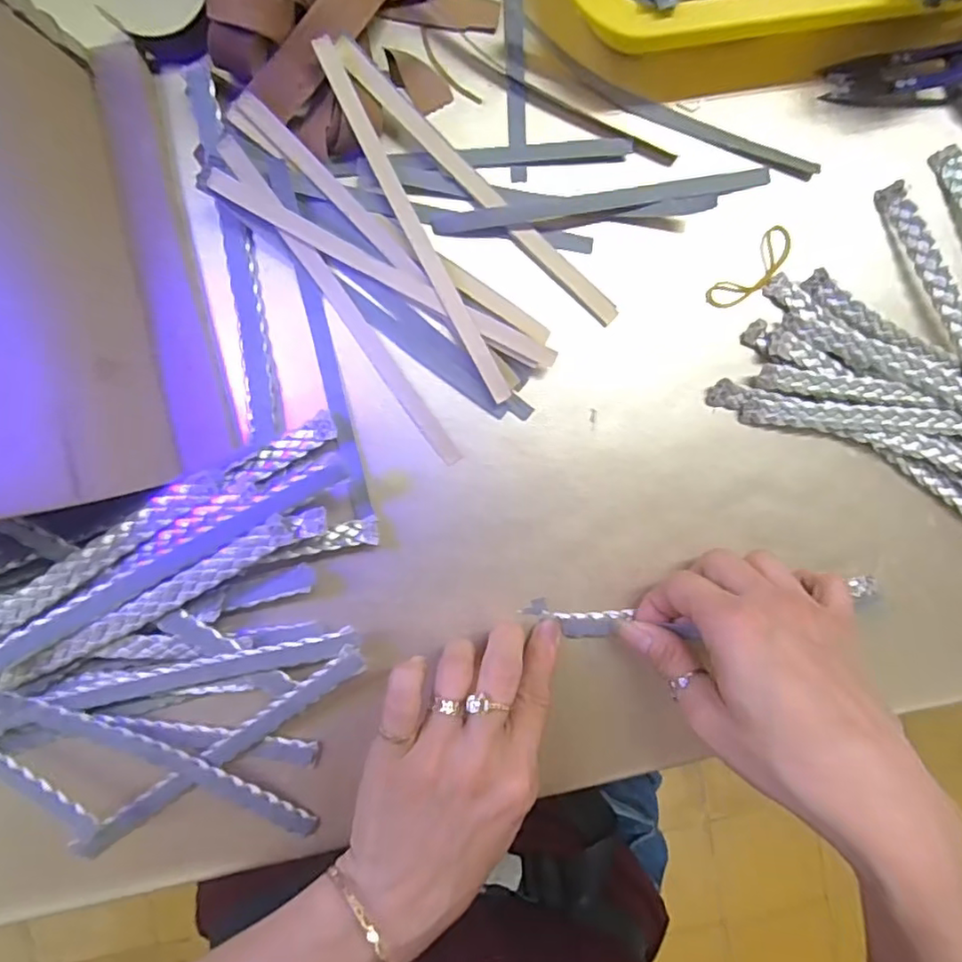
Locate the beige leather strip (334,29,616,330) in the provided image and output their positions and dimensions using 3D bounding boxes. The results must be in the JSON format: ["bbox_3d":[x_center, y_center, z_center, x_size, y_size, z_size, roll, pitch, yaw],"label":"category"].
[{"bbox_3d":[0.003,-0.135,0.279,0.167,0.024,0.012,40,90,-5],"label":"beige leather strip"}]

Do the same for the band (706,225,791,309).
[{"bbox_3d":[0.138,-0.107,0.303,0.052,0.005,0.018,-45,95,-1],"label":"band"}]

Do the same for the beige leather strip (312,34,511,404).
[{"bbox_3d":[-0.029,-0.113,0.274,0.010,0.032,0.169,-28,94,-2],"label":"beige leather strip"}]

